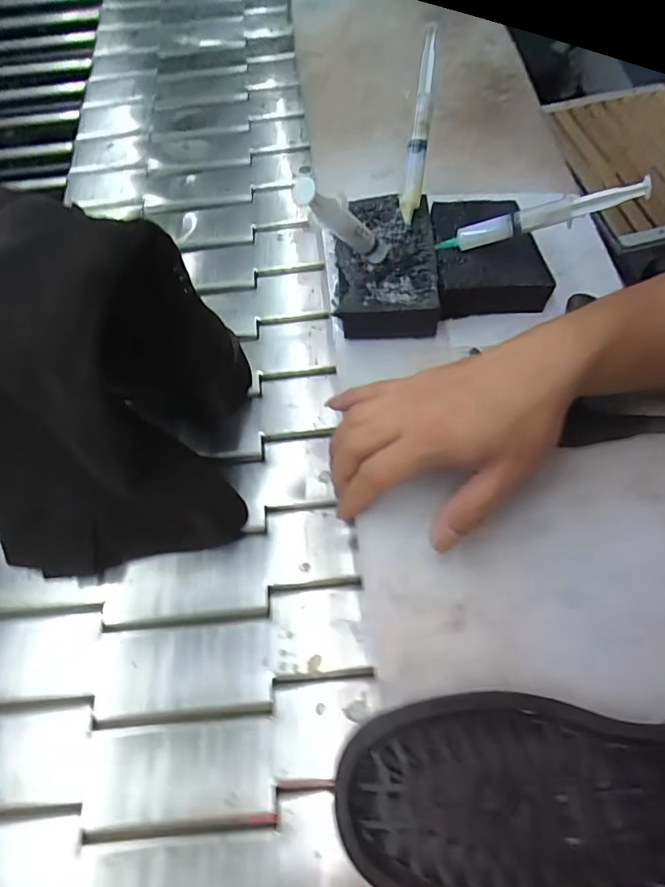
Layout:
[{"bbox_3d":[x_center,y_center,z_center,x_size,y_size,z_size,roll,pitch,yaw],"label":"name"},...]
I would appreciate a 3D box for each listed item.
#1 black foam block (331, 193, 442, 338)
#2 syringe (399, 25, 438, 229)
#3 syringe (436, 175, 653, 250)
[{"bbox_3d":[0.042,-0.145,0.399,0.079,0.034,0.126,0,62,1],"label":"black foam block"},{"bbox_3d":[0.070,-0.254,0.389,0.016,0.019,0.149,8,96,7],"label":"syringe"},{"bbox_3d":[0.156,-0.171,0.365,0.147,0.020,0.013,-10,64,17],"label":"syringe"}]

